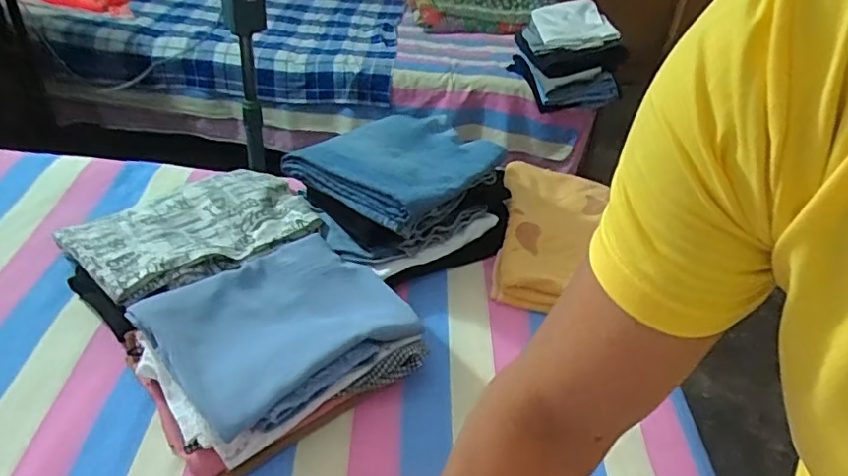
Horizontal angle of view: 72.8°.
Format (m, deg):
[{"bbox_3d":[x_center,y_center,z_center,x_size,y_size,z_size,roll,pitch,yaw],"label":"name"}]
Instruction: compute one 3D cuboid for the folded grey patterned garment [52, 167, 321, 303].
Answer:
[{"bbox_3d":[-0.309,-0.024,0.802,0.310,0.037,0.201,-27,48,-37],"label":"folded grey patterned garment"}]

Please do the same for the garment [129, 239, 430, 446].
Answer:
[{"bbox_3d":[-0.161,0.085,0.663,0.268,0.032,0.223,-27,47,-37],"label":"garment"}]

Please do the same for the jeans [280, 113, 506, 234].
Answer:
[{"bbox_3d":[-0.023,-0.121,0.858,0.216,0.048,0.286,30,42,29],"label":"jeans"}]

